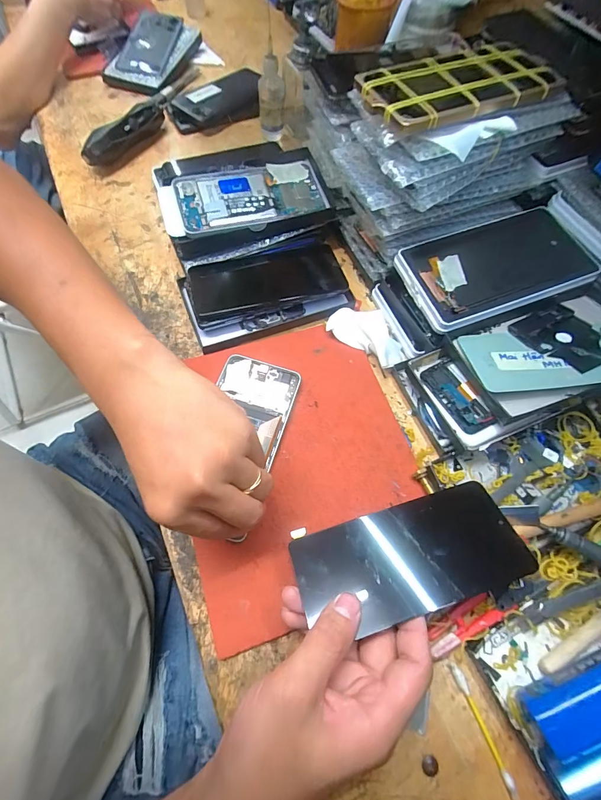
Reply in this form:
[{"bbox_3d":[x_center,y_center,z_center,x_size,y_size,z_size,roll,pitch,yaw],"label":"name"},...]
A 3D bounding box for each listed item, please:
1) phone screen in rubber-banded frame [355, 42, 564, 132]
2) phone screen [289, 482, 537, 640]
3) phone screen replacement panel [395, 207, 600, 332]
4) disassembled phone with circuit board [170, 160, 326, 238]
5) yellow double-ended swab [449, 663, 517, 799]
[{"bbox_3d":[0.131,-0.263,0.296,0.150,0.021,0.078,-21,67,-11],"label":"phone screen in rubber-banded frame"},{"bbox_3d":[0.074,0.109,0.252,0.153,0.008,0.070,-14,54,-6],"label":"phone screen"},{"bbox_3d":[0.190,-0.133,0.353,0.165,0.011,0.097,-20,72,-5],"label":"phone screen replacement panel"},{"bbox_3d":[-0.057,-0.227,0.398,0.160,0.010,0.075,-15,82,-9],"label":"disassembled phone with circuit board"},{"bbox_3d":[0.124,0.222,0.243,0.007,0.005,0.075,-20,67,-10],"label":"yellow double-ended swab"}]

